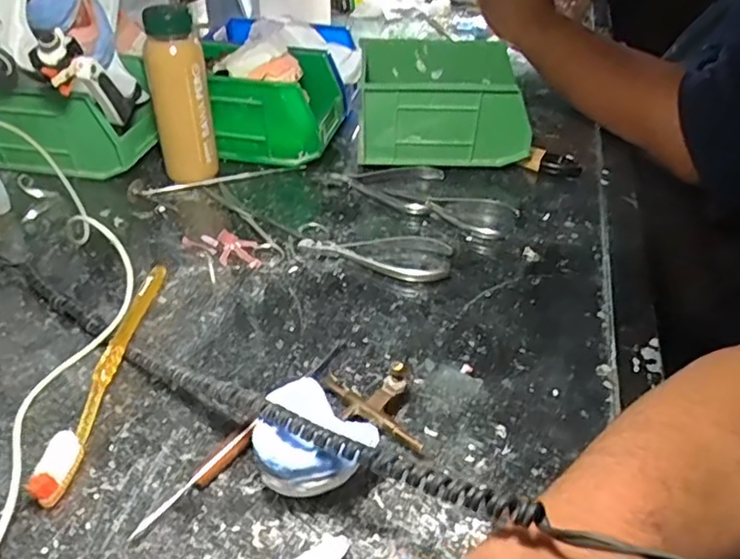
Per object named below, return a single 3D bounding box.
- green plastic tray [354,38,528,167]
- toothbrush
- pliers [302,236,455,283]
[{"bbox_3d":[0.073,-0.173,0.613,0.160,0.108,0.098,1,38,-1],"label":"green plastic tray"},{"bbox_3d":[-0.162,0.056,0.384,0.015,0.019,0.184,3,38,2],"label":"toothbrush"},{"bbox_3d":[0.007,-0.025,0.501,0.122,0.009,0.052,14,39,15],"label":"pliers"}]

